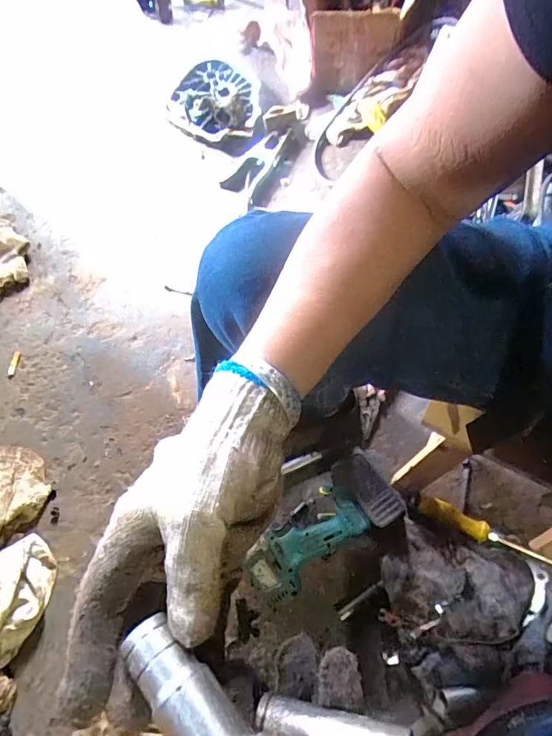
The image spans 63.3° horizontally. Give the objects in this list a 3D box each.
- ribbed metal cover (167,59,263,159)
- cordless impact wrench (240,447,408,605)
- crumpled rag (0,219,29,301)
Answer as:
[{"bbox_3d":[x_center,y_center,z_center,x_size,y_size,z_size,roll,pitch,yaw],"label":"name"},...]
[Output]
[{"bbox_3d":[-0.126,-0.562,0.944,0.186,0.096,0.179,11,69,9],"label":"ribbed metal cover"},{"bbox_3d":[0.066,0.233,0.658,0.238,0.077,0.105,-40,69,4],"label":"cordless impact wrench"},{"bbox_3d":[-0.547,-0.221,0.891,0.117,0.041,0.182,-21,68,-4],"label":"crumpled rag"}]

